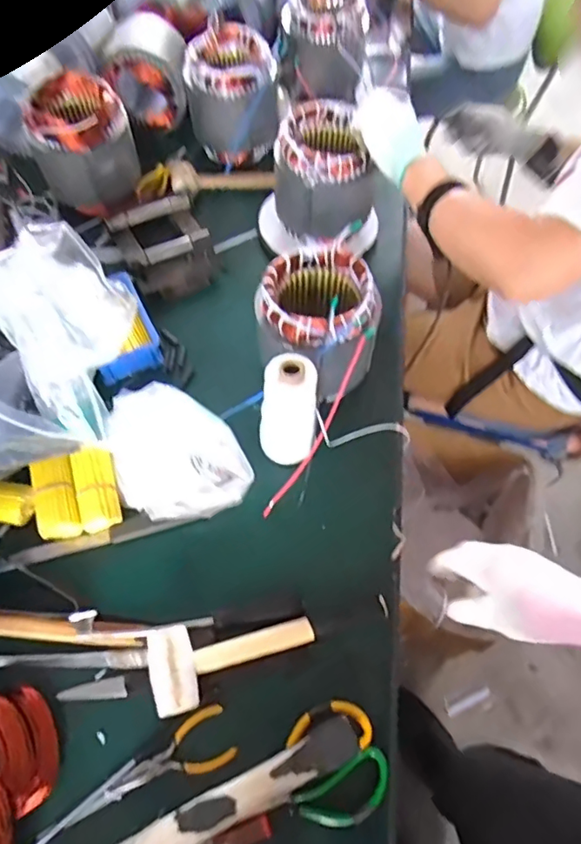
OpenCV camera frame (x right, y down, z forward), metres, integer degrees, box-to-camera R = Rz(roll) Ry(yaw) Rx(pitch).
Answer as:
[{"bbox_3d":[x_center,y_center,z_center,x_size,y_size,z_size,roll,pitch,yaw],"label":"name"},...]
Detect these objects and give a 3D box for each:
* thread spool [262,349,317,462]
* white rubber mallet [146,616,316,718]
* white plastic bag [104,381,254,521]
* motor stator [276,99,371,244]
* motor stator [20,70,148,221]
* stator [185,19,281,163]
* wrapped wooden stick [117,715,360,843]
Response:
[{"bbox_3d":[-0.001,-0.010,0.650,0.064,0.148,0.062,1,62,-1],"label":"thread spool"},{"bbox_3d":[-0.060,0.244,0.585,0.174,0.052,0.083,-15,64,-10],"label":"white rubber mallet"},{"bbox_3d":[-0.143,0.044,0.680,0.146,0.075,0.175,-29,67,-16],"label":"white plastic bag"},{"bbox_3d":[0.048,-0.384,0.847,0.135,0.139,0.152,-2,62,-3],"label":"motor stator"},{"bbox_3d":[-0.341,-0.455,0.916,0.158,0.161,0.130,-27,66,-15],"label":"motor stator"},{"bbox_3d":[-0.103,-0.585,0.984,0.155,0.152,0.143,-5,62,-5],"label":"stator"},{"bbox_3d":[-0.080,0.374,0.518,0.325,0.047,0.043,-23,65,-13],"label":"wrapped wooden stick"}]

